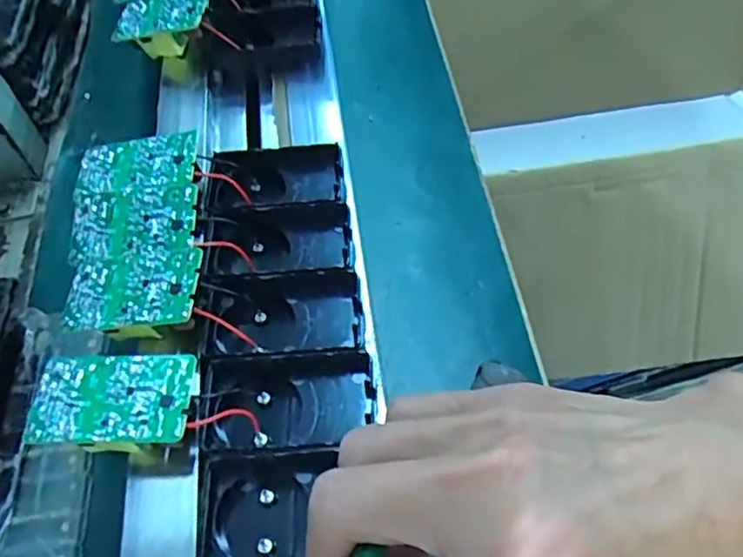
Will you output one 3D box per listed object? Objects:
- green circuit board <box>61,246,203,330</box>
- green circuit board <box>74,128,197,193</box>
[{"bbox_3d":[-0.107,0.003,0.293,0.062,0.010,0.038,1,54,6],"label":"green circuit board"},{"bbox_3d":[-0.121,-0.059,0.341,0.063,0.004,0.037,-9,57,7],"label":"green circuit board"}]

